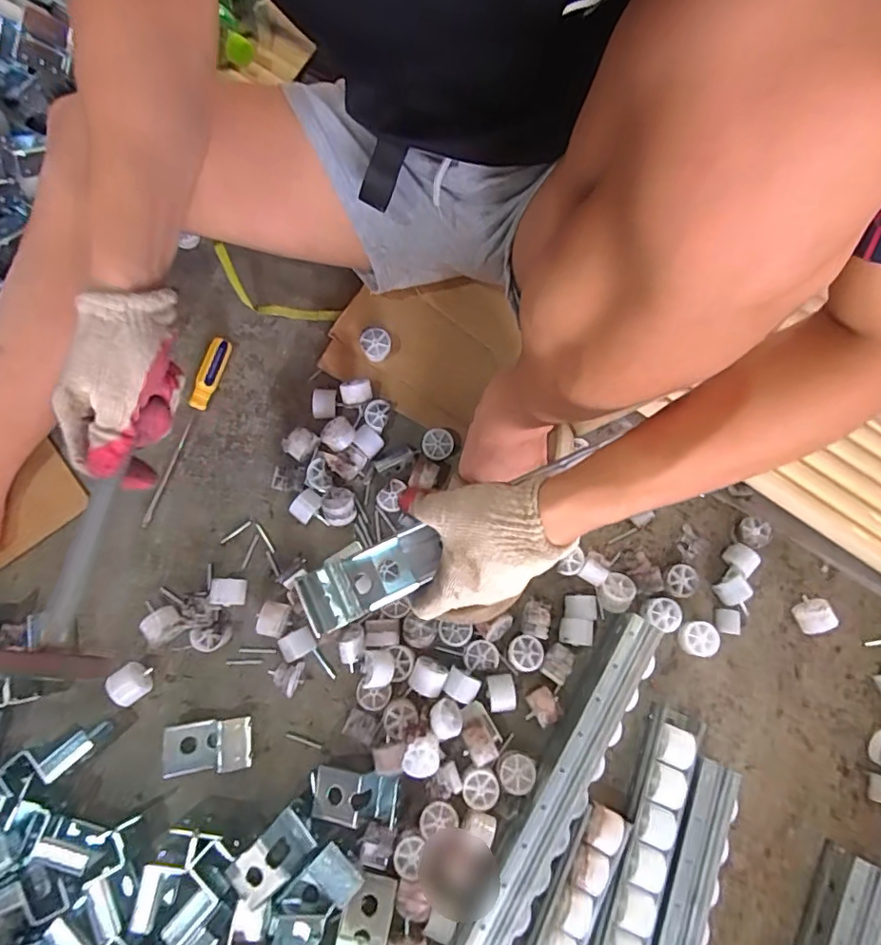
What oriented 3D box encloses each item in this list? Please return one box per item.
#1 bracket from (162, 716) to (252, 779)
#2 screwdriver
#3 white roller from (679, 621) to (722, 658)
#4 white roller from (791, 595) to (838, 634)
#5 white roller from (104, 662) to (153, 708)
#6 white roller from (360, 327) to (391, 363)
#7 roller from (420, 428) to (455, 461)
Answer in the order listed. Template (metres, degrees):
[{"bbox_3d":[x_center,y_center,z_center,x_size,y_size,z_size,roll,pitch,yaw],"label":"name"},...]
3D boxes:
[{"bbox_3d":[-0.226,0.265,0.519,0.082,0.030,0.044,-6,76,-3],"label":"bracket"},{"bbox_3d":[-0.282,-0.050,0.598,0.021,0.024,0.225,15,76,2],"label":"screwdriver"},{"bbox_3d":[0.272,0.175,0.564,0.034,0.023,0.035,4,76,-1],"label":"white roller"},{"bbox_3d":[0.398,0.152,0.571,0.026,0.034,0.036,-12,77,-5],"label":"white roller"},{"bbox_3d":[-0.308,0.211,0.533,0.038,0.026,0.034,-43,81,-11],"label":"white roller"},{"bbox_3d":[-0.075,-0.147,0.618,0.034,0.026,0.033,-8,77,-4],"label":"white roller"},{"bbox_3d":[-0.003,-0.030,0.606,0.035,0.026,0.034,0,76,-2],"label":"roller"}]

